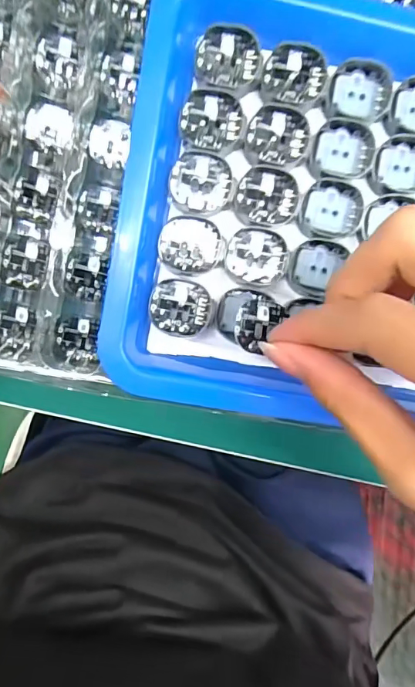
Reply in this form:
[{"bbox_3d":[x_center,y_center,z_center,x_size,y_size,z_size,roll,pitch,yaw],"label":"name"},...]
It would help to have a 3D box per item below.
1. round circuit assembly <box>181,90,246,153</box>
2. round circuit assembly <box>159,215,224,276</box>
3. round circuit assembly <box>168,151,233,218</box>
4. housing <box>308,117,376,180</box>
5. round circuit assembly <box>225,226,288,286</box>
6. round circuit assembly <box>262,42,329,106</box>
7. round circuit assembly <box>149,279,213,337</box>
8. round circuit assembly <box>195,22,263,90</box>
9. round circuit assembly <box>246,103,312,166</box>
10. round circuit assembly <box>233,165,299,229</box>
[{"bbox_3d":[0.003,-0.096,0.197,0.027,0.004,0.024,5,93,-8],"label":"round circuit assembly"},{"bbox_3d":[-0.007,-0.043,0.201,0.028,0.004,0.025,7,93,-8],"label":"round circuit assembly"},{"bbox_3d":[-0.003,-0.069,0.200,0.026,0.004,0.025,0,94,-7],"label":"round circuit assembly"},{"bbox_3d":[0.061,-0.088,0.206,0.028,0.006,0.025,0,94,-7],"label":"housing"},{"bbox_3d":[0.022,-0.038,0.204,0.028,0.004,0.025,5,93,-8],"label":"round circuit assembly"},{"bbox_3d":[0.038,-0.117,0.198,0.027,0.004,0.024,4,93,-8],"label":"round circuit assembly"},{"bbox_3d":[-0.012,-0.016,0.202,0.026,0.004,0.024,0,94,-7],"label":"round circuit assembly"},{"bbox_3d":[0.009,-0.122,0.196,0.028,0.006,0.025,4,93,-8],"label":"round circuit assembly"},{"bbox_3d":[0.031,-0.092,0.202,0.028,0.004,0.026,2,93,-7],"label":"round circuit assembly"},{"bbox_3d":[0.027,-0.065,0.201,0.028,0.004,0.025,4,93,-8],"label":"round circuit assembly"}]

